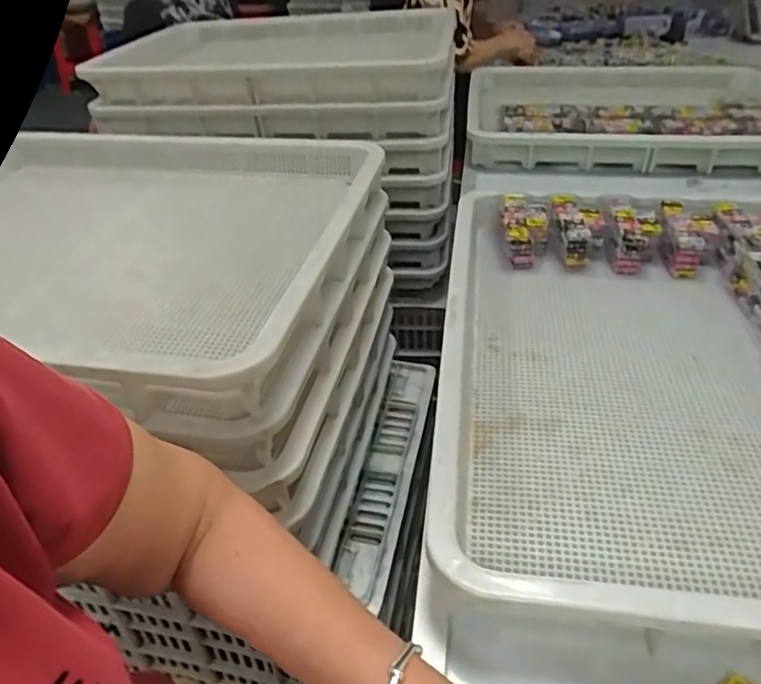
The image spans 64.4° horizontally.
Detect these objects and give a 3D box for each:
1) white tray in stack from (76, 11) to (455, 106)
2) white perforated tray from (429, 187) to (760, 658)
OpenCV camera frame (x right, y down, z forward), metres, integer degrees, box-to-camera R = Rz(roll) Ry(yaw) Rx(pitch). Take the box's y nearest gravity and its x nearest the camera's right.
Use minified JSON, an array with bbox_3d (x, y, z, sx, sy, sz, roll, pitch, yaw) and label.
[{"bbox_3d":[-0.157,-0.559,1.166,0.584,0.072,0.567,3,38,8],"label":"white tray in stack"},{"bbox_3d":[0.308,0.015,0.600,0.494,0.074,0.588,3,38,7],"label":"white perforated tray"}]

